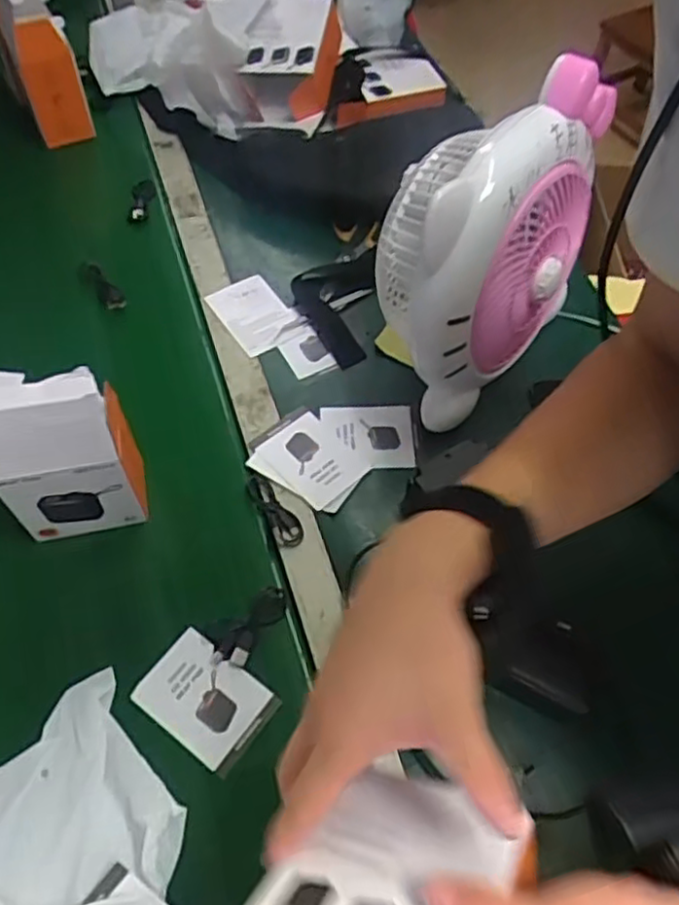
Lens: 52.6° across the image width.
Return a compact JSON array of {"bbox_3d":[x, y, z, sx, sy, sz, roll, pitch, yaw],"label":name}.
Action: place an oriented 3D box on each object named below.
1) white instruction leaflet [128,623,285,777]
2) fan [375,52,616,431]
[{"bbox_3d":[-0.107,0.196,0.547,0.099,0.010,0.069,34,65,17],"label":"white instruction leaflet"},{"bbox_3d":[0.129,-0.185,0.607,0.138,0.225,0.264,35,65,17],"label":"fan"}]

